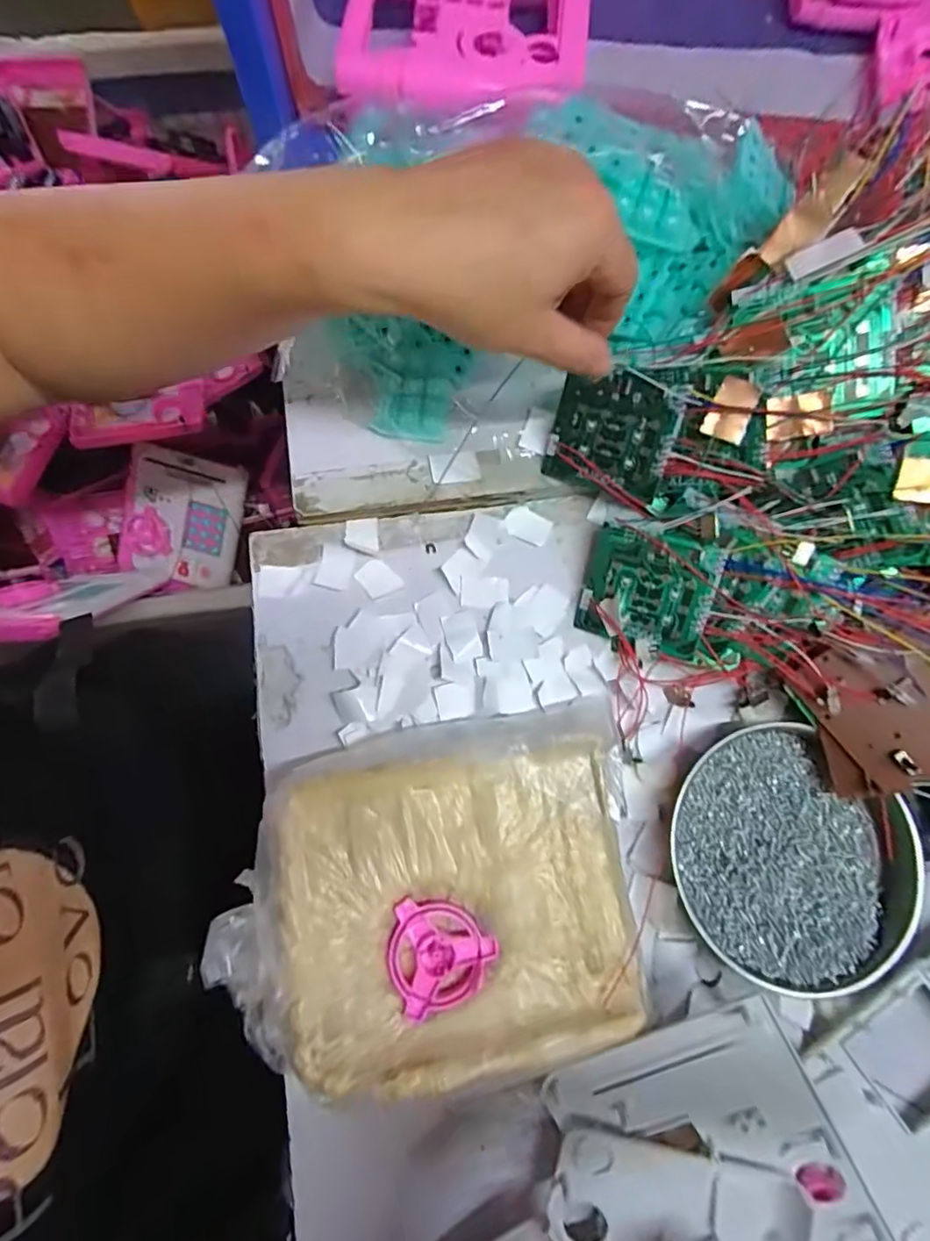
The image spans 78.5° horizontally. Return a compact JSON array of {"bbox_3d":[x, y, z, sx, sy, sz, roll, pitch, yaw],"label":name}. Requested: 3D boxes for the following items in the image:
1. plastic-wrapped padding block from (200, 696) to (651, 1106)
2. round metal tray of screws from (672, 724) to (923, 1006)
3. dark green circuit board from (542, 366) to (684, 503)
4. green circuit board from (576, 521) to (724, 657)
[{"bbox_3d":[-0.018,0.145,0.302,0.212,0.037,0.177,-6,77,-3],"label":"plastic-wrapped padding block"},{"bbox_3d":[0.180,0.130,0.319,0.128,0.022,0.131,0,77,-1],"label":"round metal tray of screws"},{"bbox_3d":[0.088,-0.111,0.340,0.071,0.004,0.065,24,116,21],"label":"dark green circuit board"},{"bbox_3d":[0.109,-0.017,0.342,0.073,0.004,0.066,16,99,20],"label":"green circuit board"}]

